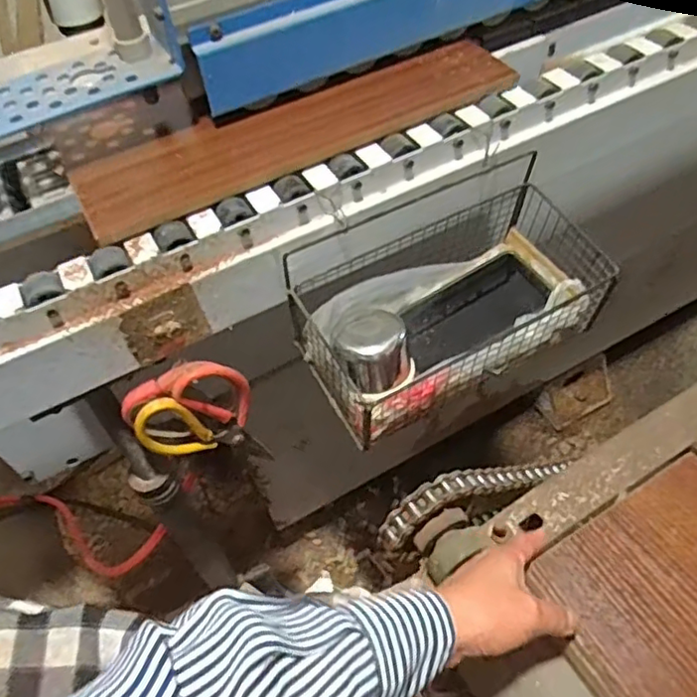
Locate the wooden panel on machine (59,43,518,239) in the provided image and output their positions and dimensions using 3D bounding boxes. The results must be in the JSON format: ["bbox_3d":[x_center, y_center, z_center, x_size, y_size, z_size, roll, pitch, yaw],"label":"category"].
[{"bbox_3d":[-0.036,-0.185,0.514,0.375,0.017,0.083,-26,56,-15],"label":"wooden panel on machine"}]

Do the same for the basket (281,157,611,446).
[{"bbox_3d":[0.092,-0.050,0.544,0.259,0.119,0.136,-26,56,-15],"label":"basket"}]

